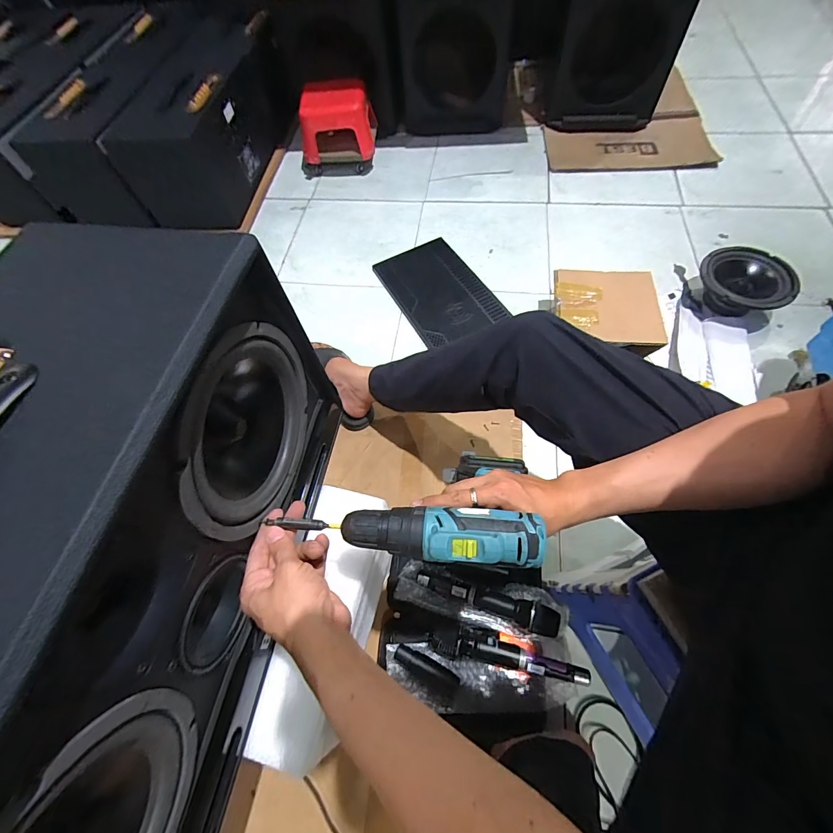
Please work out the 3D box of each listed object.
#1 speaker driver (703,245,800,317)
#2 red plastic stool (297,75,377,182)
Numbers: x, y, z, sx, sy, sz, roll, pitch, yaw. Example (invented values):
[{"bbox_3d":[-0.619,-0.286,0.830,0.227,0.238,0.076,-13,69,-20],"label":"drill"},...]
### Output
[{"bbox_3d":[0.811,-0.324,0.960,0.182,0.115,0.204,-37,66,-17],"label":"speaker driver"},{"bbox_3d":[-0.279,-1.021,1.348,0.255,0.219,0.255,-4,62,3],"label":"red plastic stool"}]

